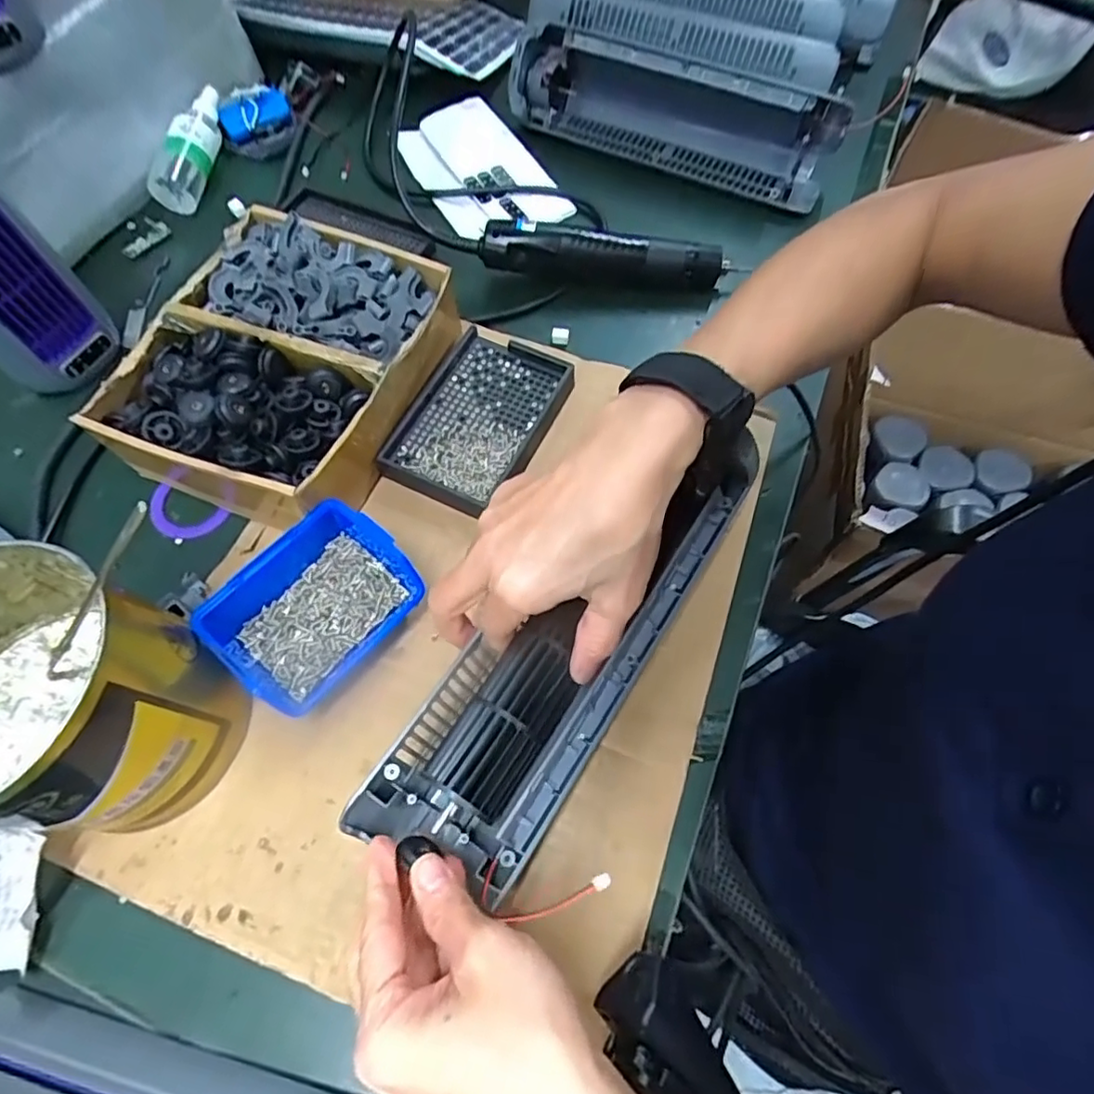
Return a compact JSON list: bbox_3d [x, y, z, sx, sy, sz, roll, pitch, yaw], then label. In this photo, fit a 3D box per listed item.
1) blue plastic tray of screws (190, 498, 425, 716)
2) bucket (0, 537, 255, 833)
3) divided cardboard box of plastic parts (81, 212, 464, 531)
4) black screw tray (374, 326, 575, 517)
[{"bbox_3d":[-0.138,0.037,0.366,0.082,0.048,0.111,39,70,17],"label":"blue plastic tray of screws"},{"bbox_3d":[-0.242,0.081,0.306,0.125,0.116,0.119,0,64,0],"label":"bucket"},{"bbox_3d":[-0.182,-0.133,0.426,0.170,0.068,0.211,19,66,9],"label":"divided cardboard box of plastic parts"},{"bbox_3d":[-0.050,-0.095,0.446,0.095,0.024,0.137,24,67,11],"label":"black screw tray"}]

